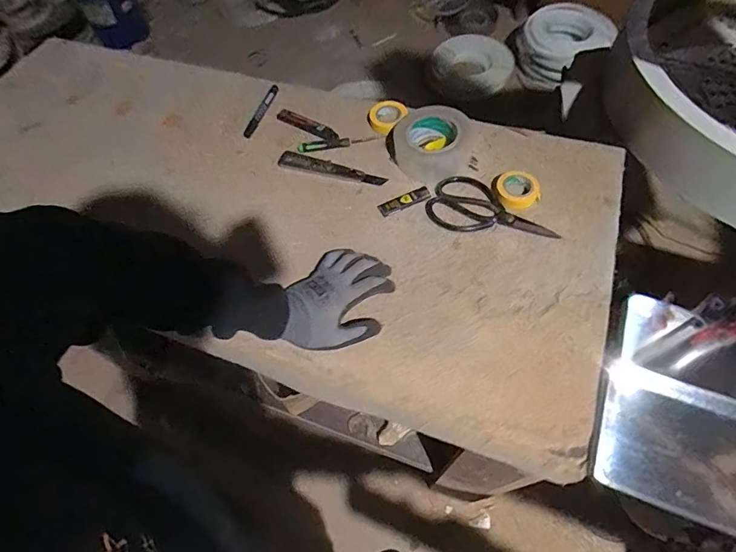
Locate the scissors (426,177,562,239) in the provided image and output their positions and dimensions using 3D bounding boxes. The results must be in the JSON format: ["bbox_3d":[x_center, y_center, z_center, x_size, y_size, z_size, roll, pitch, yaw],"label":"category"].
[{"bbox_3d":[0.183,-0.100,0.645,0.184,0.010,0.089,10,63,8],"label":"scissors"}]

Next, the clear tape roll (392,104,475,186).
[{"bbox_3d":[0.101,-0.206,0.681,0.107,0.050,0.114,-1,62,2],"label":"clear tape roll"}]

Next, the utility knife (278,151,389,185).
[{"bbox_3d":[-0.058,-0.172,0.703,0.181,0.012,0.029,13,64,9],"label":"utility knife"}]

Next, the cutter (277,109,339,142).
[{"bbox_3d":[-0.103,-0.263,0.761,0.126,0.020,0.024,27,69,15],"label":"cutter"}]

